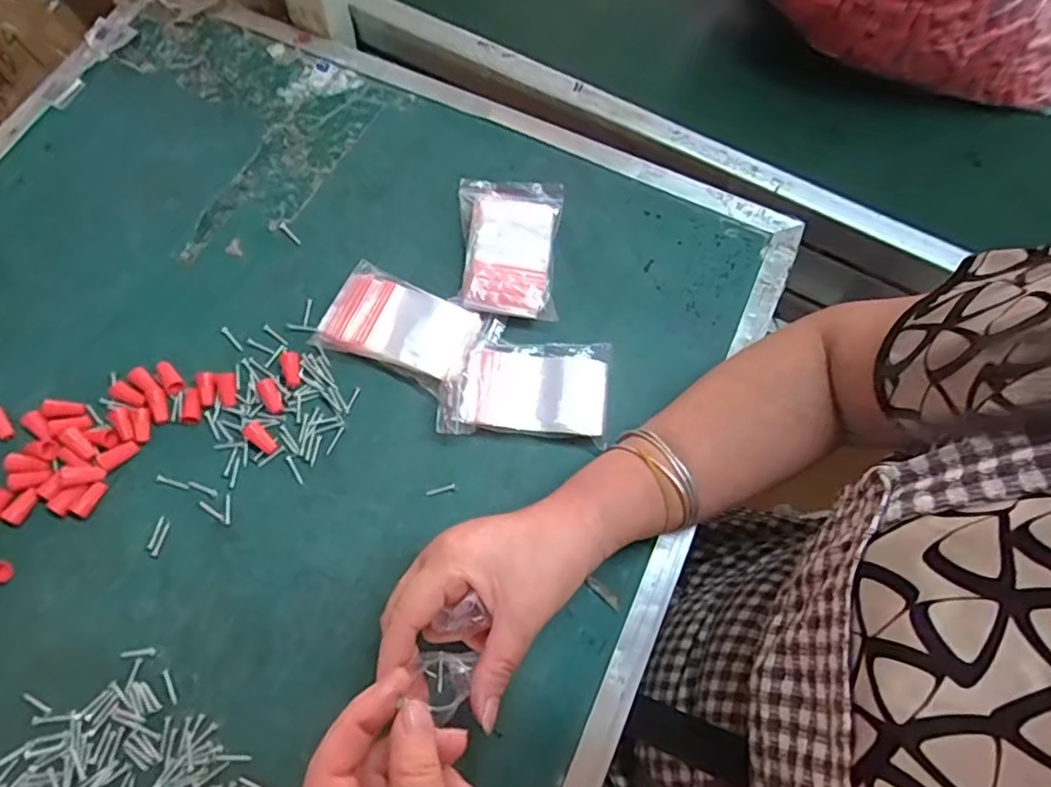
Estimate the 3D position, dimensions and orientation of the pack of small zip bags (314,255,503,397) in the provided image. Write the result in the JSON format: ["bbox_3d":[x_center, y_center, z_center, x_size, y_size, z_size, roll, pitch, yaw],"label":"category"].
[{"bbox_3d":[-0.081,-0.045,0.425,0.111,0.021,0.065,25,72,7],"label":"pack of small zip bags"}]

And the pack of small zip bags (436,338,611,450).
[{"bbox_3d":[0.000,-0.003,0.412,0.108,0.020,0.065,4,71,-1],"label":"pack of small zip bags"}]

